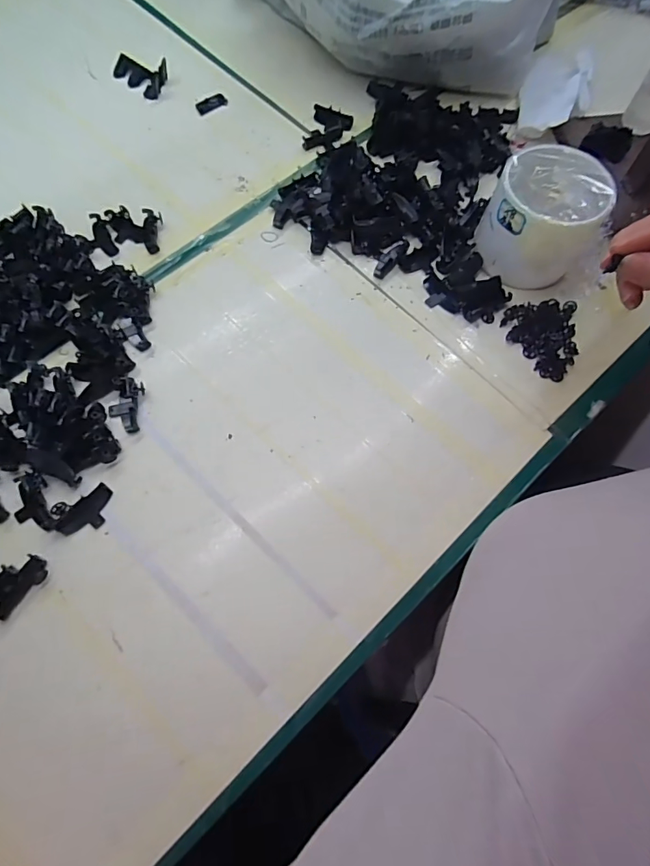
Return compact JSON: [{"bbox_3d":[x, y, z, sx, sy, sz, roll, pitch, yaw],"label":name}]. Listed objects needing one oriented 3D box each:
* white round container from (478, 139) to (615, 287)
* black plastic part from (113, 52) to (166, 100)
[{"bbox_3d":[0.179,-0.178,0.382,0.081,0.071,0.086,1,68,-1],"label":"white round container"},{"bbox_3d":[-0.193,-0.376,0.473,0.061,0.016,0.036,28,70,9],"label":"black plastic part"}]

